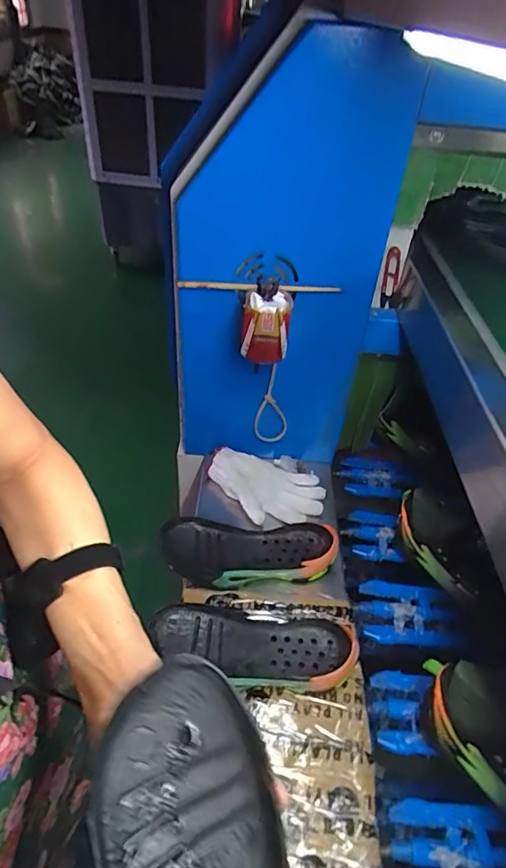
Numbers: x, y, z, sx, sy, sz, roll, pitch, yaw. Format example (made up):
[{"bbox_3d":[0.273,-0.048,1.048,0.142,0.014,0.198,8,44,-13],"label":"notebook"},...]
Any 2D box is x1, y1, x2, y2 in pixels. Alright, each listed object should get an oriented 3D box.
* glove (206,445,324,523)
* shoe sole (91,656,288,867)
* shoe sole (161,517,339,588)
[{"bbox_3d":[0.021,0.088,0.838,0.201,0.035,0.131,18,46,14],"label":"glove"},{"bbox_3d":[-0.015,0.250,0.236,0.090,0.038,0.253,-15,71,-19],"label":"shoe sole"},{"bbox_3d":[-0.006,0.174,0.728,0.257,0.037,0.102,2,44,-3],"label":"shoe sole"}]

